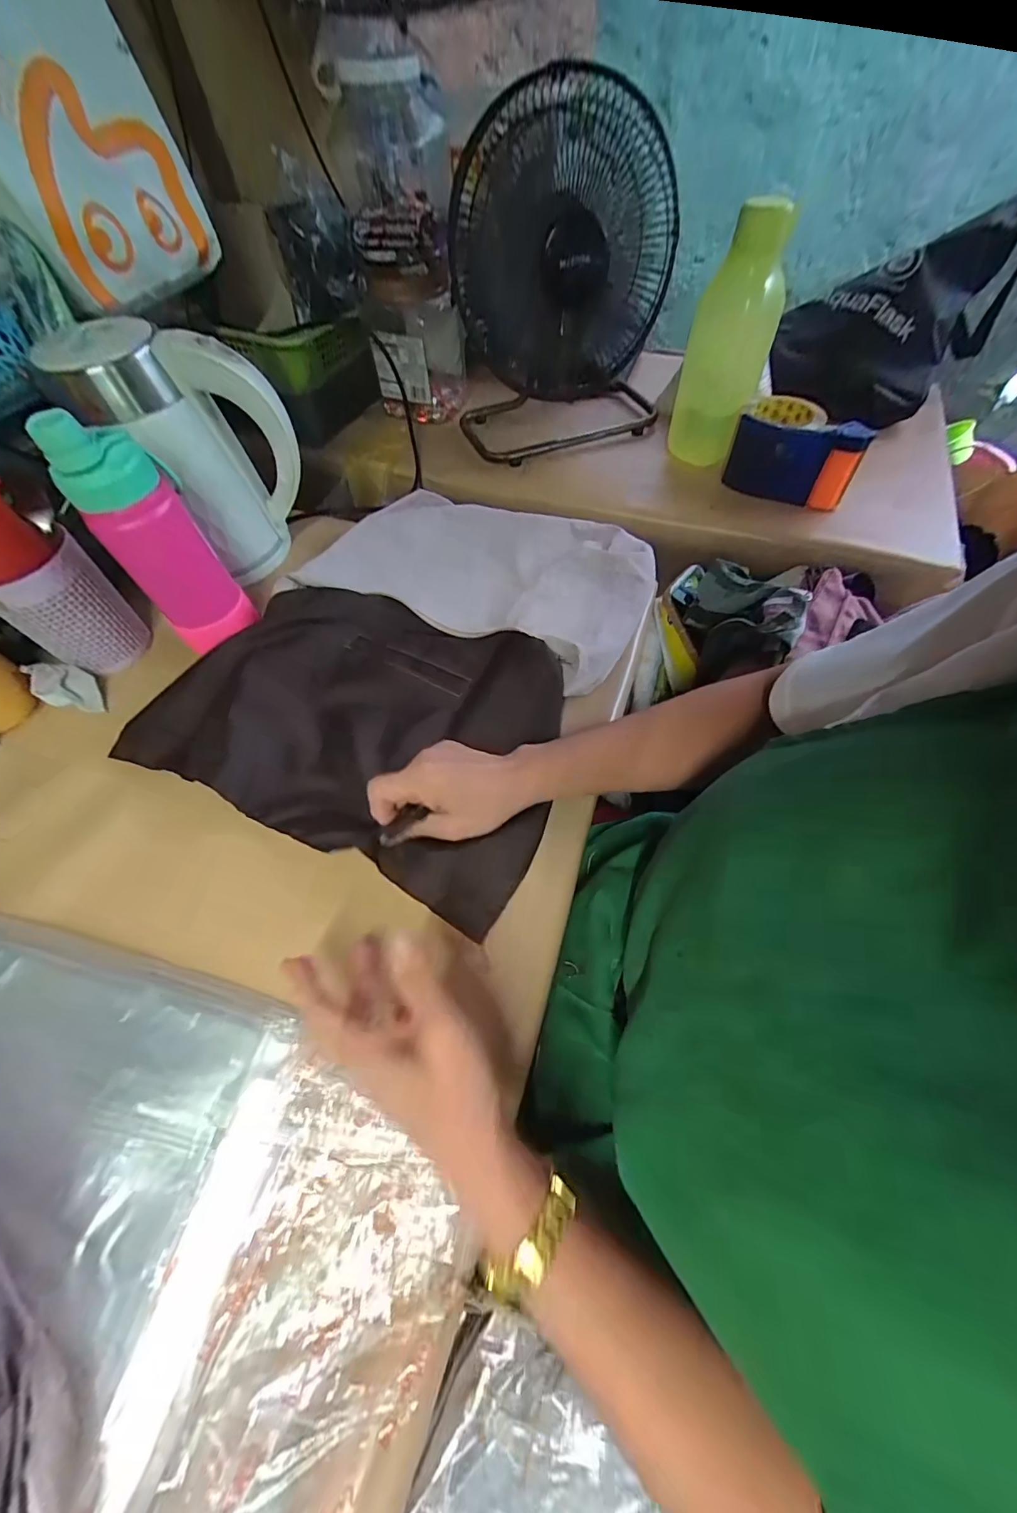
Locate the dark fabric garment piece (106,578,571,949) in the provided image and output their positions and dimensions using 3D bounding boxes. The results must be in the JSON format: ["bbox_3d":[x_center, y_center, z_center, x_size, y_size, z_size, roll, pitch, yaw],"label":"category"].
[{"bbox_3d":[-0.135,-0.046,0.436,0.386,0.048,0.248,20,62,16],"label":"dark fabric garment piece"}]

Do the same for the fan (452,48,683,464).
[{"bbox_3d":[0.070,-0.598,0.610,0.258,0.298,0.305,8,60,7],"label":"fan"}]

